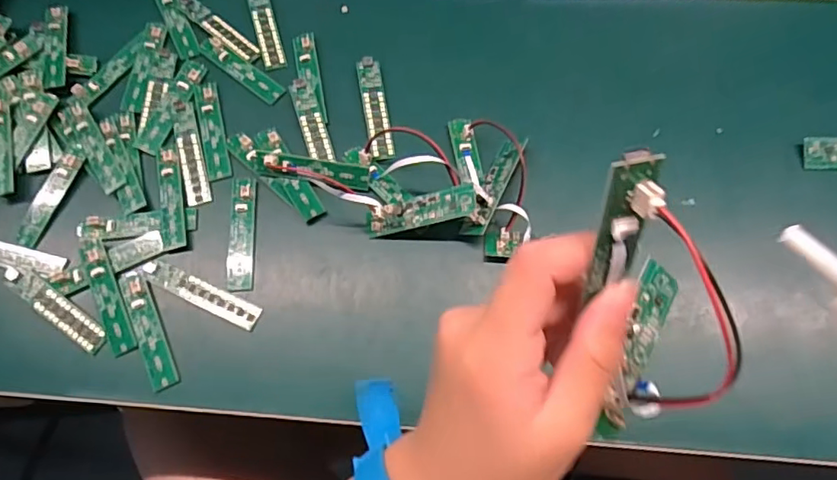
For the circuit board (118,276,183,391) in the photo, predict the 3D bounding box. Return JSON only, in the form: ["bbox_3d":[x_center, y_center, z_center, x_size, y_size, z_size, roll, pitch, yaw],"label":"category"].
[{"bbox_3d":[-0.181,0.059,0.370,0.018,0.004,0.081,-25,73,-5],"label":"circuit board"}]

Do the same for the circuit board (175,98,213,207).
[{"bbox_3d":[-0.172,-0.069,0.416,0.017,0.004,0.089,-15,73,-2],"label":"circuit board"}]

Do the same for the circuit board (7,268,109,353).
[{"bbox_3d":[-0.249,0.047,0.377,0.086,0.006,0.018,33,77,12],"label":"circuit board"}]

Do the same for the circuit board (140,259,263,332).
[{"bbox_3d":[-0.150,0.037,0.380,0.088,0.004,0.017,24,67,6],"label":"circuit board"}]

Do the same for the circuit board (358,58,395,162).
[{"bbox_3d":[-0.033,-0.100,0.420,0.018,0.008,0.084,-10,72,-1],"label":"circuit board"}]

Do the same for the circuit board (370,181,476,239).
[{"bbox_3d":[0.000,-0.020,0.376,0.079,0.009,0.021,-14,71,20],"label":"circuit board"}]

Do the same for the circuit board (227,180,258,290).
[{"bbox_3d":[-0.126,-0.005,0.394,0.018,0.004,0.084,-3,72,1],"label":"circuit board"}]

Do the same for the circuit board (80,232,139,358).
[{"bbox_3d":[-0.216,0.035,0.381,0.019,0.005,0.092,-25,73,-6],"label":"circuit board"}]

